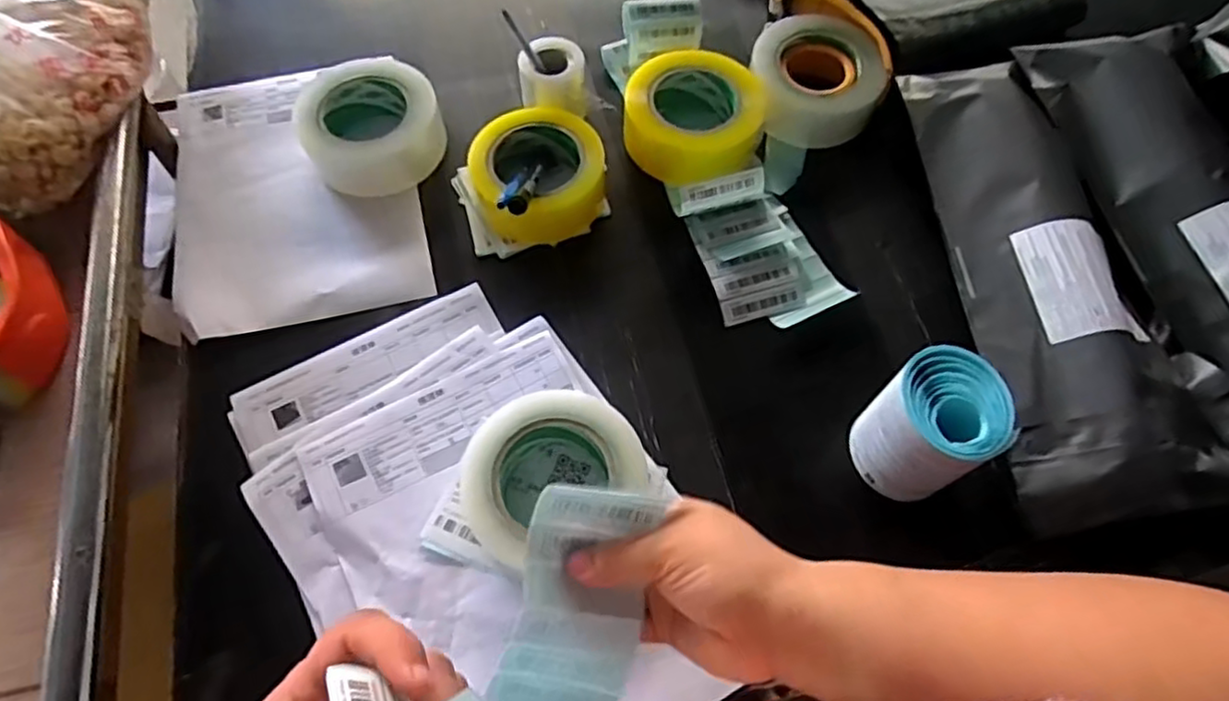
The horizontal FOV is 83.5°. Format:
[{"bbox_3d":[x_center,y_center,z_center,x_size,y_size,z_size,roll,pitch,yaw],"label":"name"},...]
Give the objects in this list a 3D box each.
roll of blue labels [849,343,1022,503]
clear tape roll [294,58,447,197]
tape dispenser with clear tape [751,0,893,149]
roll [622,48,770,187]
[{"bbox_3d":[0.212,0.059,0.476,0.068,0.113,0.079,-25,66,-14],"label":"roll of blue labels"},{"bbox_3d":[-0.219,-0.203,0.629,0.118,0.055,0.112,1,63,-2],"label":"clear tape roll"},{"bbox_3d":[0.201,-0.280,0.669,0.128,0.064,0.162,14,63,5],"label":"tape dispenser with clear tape"},{"bbox_3d":[0.074,-0.215,0.632,0.129,0.054,0.112,14,63,5],"label":"roll"}]

